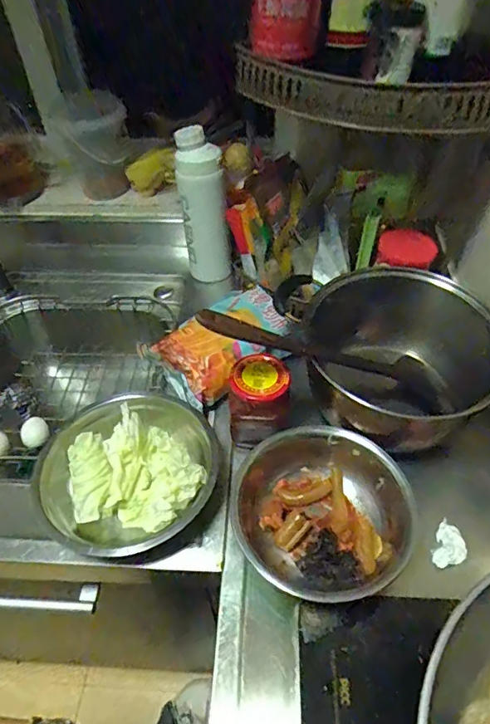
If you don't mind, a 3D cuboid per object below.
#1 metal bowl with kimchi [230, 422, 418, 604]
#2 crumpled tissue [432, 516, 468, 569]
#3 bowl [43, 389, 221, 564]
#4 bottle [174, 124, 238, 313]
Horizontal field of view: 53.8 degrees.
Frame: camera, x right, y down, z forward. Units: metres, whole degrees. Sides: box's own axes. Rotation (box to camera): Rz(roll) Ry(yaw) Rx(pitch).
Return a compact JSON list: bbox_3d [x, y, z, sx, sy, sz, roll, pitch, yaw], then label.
[{"bbox_3d":[0.087,0.159,0.518,0.180,0.058,0.181,-1,49,1],"label":"metal bowl with kimchi"},{"bbox_3d":[0.222,0.200,0.522,0.033,0.009,0.053,21,53,20],"label":"crumpled tissue"},{"bbox_3d":[-0.127,0.124,0.559,0.185,0.062,0.196,-1,49,1],"label":"bowl"},{"bbox_3d":[-0.063,-0.218,0.767,0.071,0.262,0.069,-10,49,-6],"label":"bottle"}]

